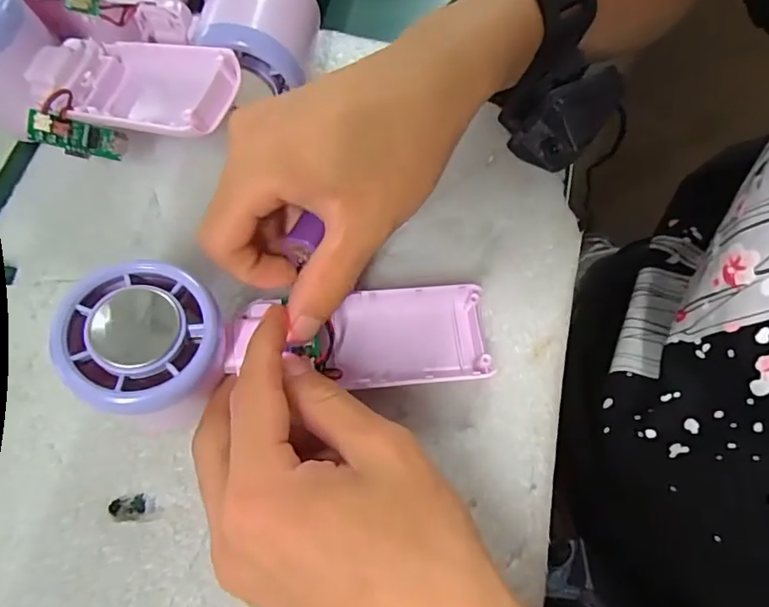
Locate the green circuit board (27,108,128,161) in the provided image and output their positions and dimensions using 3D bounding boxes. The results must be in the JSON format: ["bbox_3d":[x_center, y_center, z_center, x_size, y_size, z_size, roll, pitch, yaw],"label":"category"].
[{"bbox_3d":[-0.143,-0.076,0.244,0.039,0.019,0.004,9,38,-33],"label":"green circuit board"}]

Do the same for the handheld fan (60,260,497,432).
[{"bbox_3d":[-0.036,0.014,0.210,0.162,0.029,0.055,1,66,-24],"label":"handheld fan"}]

